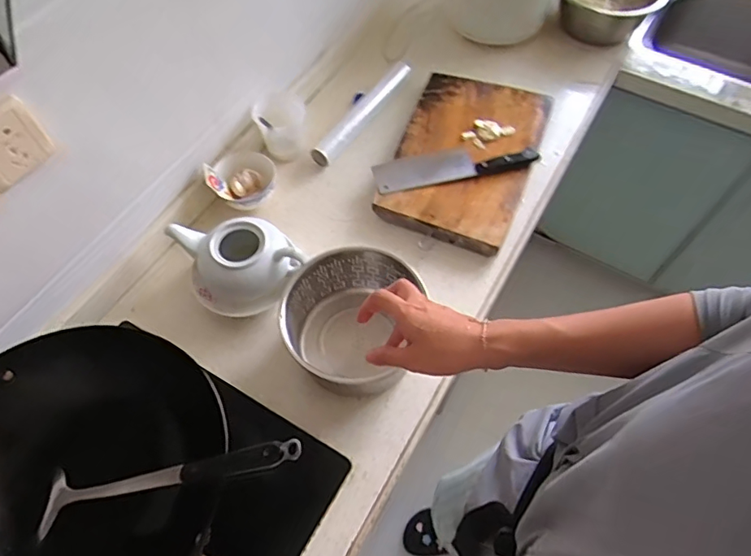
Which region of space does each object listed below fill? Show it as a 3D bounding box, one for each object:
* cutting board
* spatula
[{"bbox_3d":[0.172,-0.238,0.973,0.253,0.036,0.392,17,61,10],"label":"cutting board"},{"bbox_3d":[-0.221,0.206,0.554,0.286,0.059,0.053,-11,60,-6],"label":"spatula"}]

